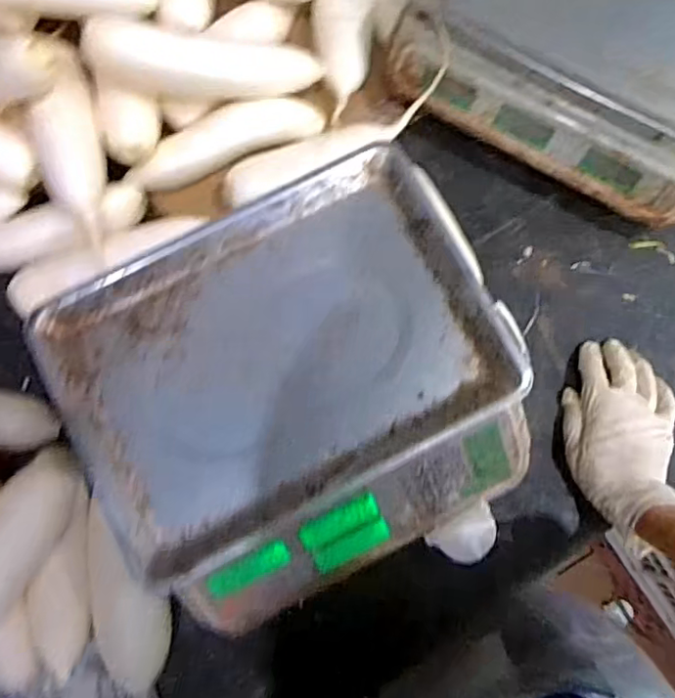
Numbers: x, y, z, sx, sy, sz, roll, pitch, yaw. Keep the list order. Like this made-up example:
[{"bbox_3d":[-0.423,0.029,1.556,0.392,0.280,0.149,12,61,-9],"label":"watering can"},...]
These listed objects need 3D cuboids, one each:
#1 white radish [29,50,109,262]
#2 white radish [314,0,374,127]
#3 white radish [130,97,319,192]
[{"bbox_3d":[-0.249,-0.179,0.559,0.053,0.046,0.179,-7,92,-3],"label":"white radish"},{"bbox_3d":[0.006,-0.332,0.629,0.062,0.047,0.198,4,94,-1],"label":"white radish"},{"bbox_3d":[-0.118,-0.219,0.636,0.210,0.046,0.050,-30,81,-21],"label":"white radish"}]

